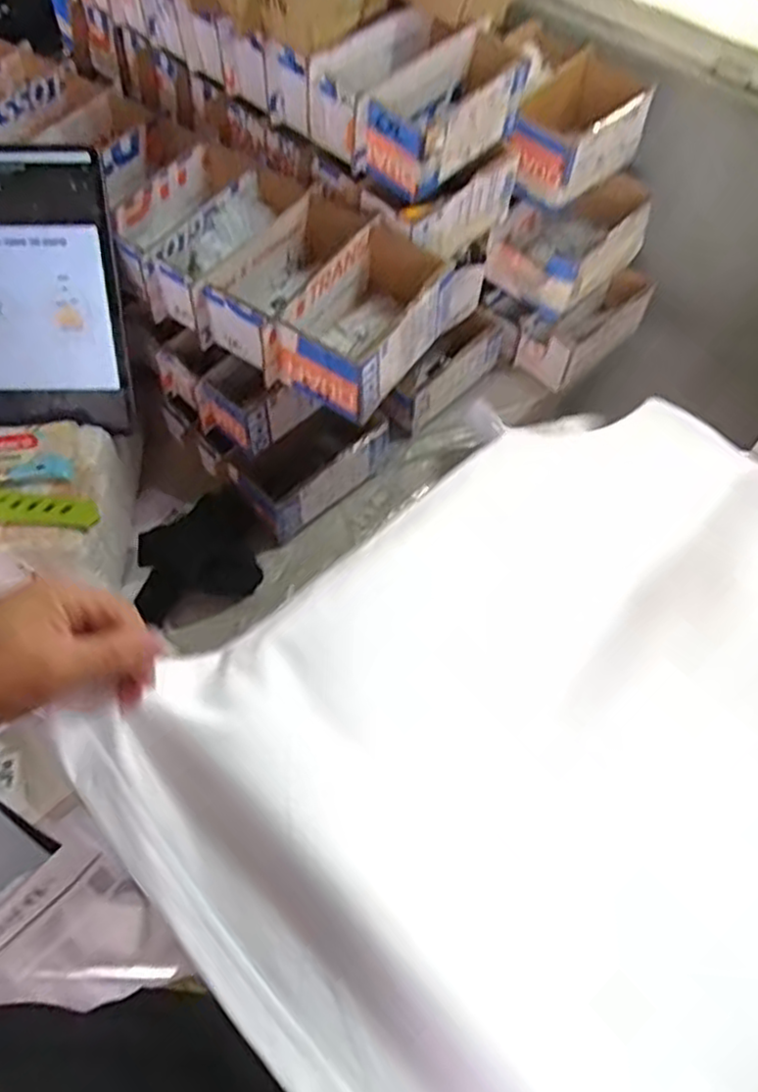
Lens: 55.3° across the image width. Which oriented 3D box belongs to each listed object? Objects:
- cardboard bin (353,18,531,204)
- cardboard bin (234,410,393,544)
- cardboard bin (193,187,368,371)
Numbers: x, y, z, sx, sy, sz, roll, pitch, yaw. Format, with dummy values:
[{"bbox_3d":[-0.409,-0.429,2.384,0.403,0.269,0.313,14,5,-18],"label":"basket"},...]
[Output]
[{"bbox_3d":[0.065,-0.396,0.679,0.076,0.087,0.179,39,67,17],"label":"cardboard bin"},{"bbox_3d":[-0.070,-0.088,0.764,0.158,0.084,0.086,-37,70,-20],"label":"cardboard bin"},{"bbox_3d":[-0.080,-0.252,0.682,0.076,0.079,0.193,30,65,13],"label":"cardboard bin"}]

